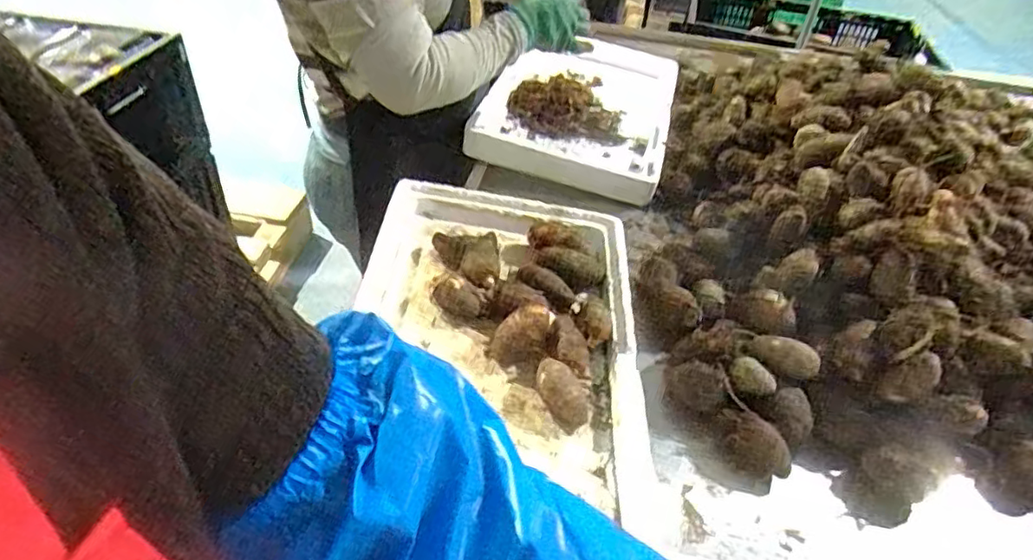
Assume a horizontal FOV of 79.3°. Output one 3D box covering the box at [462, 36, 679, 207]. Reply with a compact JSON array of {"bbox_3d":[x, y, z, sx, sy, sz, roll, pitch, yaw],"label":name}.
[{"bbox_3d":[0.125,-0.316,1.129,0.306,0.075,0.492,12,41,9],"label":"box"}]

